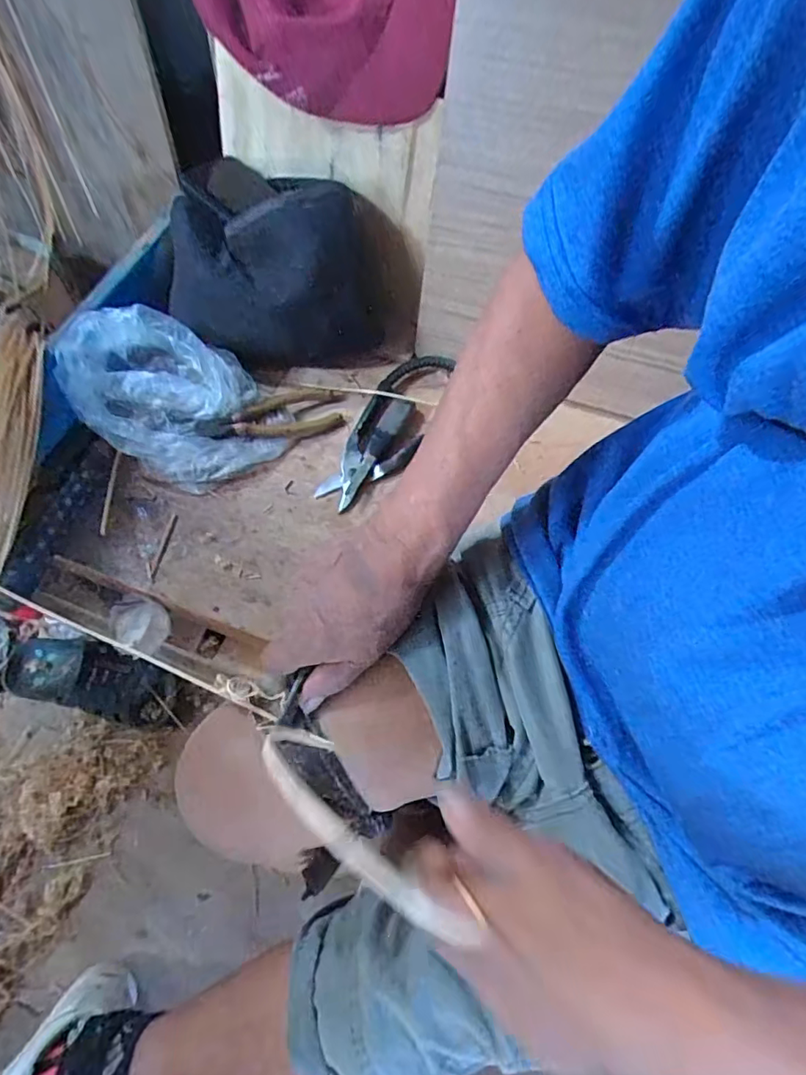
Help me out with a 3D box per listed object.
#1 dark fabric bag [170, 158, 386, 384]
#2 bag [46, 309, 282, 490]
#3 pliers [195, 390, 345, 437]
[{"bbox_3d":[-0.151,-0.299,0.623,0.202,0.161,0.202,-24,67,-11],"label":"dark fabric bag"},{"bbox_3d":[-0.238,-0.143,0.560,0.164,0.093,0.179,-32,69,-14],"label":"bag"},{"bbox_3d":[-0.139,-0.129,0.588,0.154,0.018,0.050,-16,63,-23],"label":"pliers"}]

